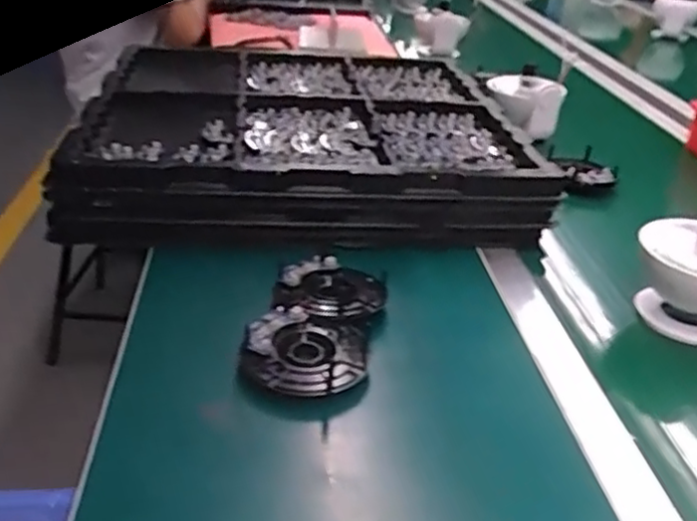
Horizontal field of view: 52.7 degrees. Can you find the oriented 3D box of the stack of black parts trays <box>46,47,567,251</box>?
[{"bbox_3d":[-0.064,-0.169,0.917,0.525,0.118,0.510,1,31,-9],"label":"stack of black parts trays"}]

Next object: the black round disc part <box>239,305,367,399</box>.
[{"bbox_3d":[-0.035,0.079,0.568,0.100,0.036,0.092,4,31,-4],"label":"black round disc part"}]

